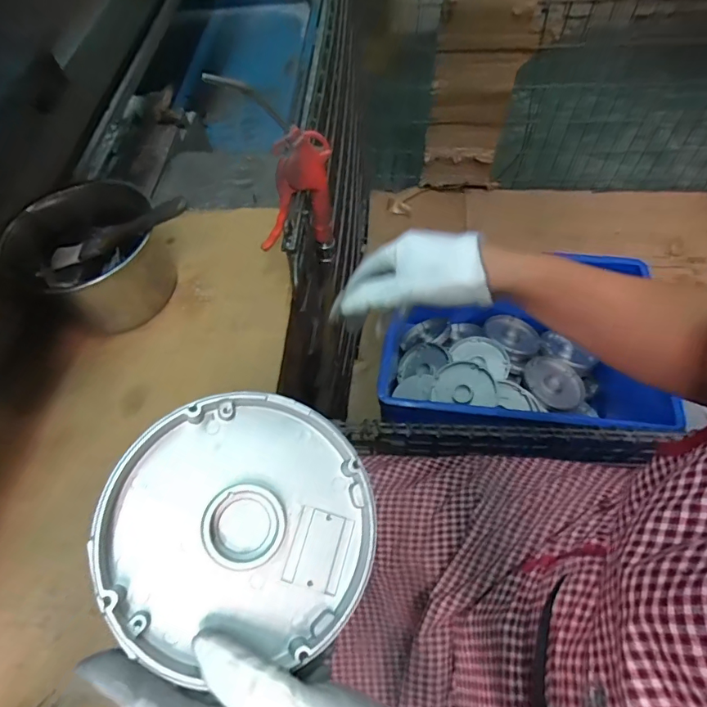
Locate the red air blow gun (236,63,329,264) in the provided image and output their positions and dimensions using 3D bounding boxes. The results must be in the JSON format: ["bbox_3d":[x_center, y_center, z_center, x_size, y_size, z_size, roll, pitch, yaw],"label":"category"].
[{"bbox_3d":[-0.061,-0.157,0.490,0.087,0.157,0.025,-26,61,-12],"label":"red air blow gun"}]

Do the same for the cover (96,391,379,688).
[{"bbox_3d":[-0.056,0.089,0.248,0.134,0.017,0.130,6,68,-14],"label":"cover"}]

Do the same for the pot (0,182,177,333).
[{"bbox_3d":[-0.253,-0.096,0.476,0.124,0.098,0.147,36,67,22],"label":"pot"}]

